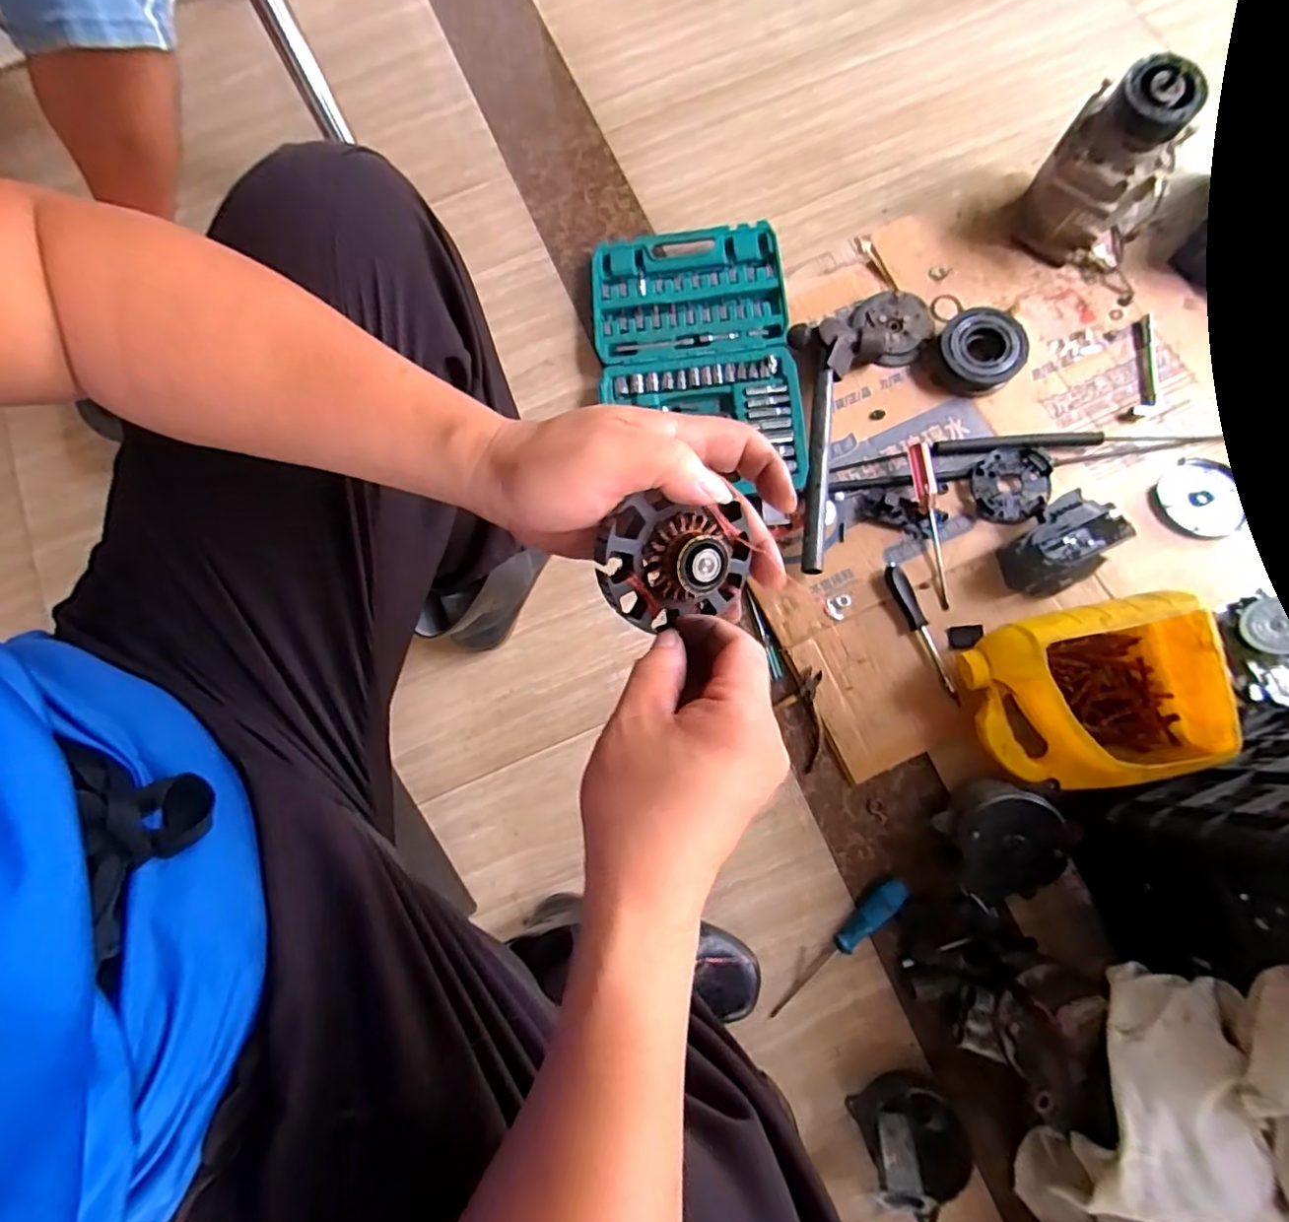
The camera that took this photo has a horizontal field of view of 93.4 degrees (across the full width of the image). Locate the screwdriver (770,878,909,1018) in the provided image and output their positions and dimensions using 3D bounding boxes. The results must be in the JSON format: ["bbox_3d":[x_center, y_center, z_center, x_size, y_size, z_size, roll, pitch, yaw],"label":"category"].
[{"bbox_3d":[0.209,0.359,0.646,0.193,0.027,0.025,-43,78,-9],"label":"screwdriver"}]

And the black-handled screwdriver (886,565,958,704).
[{"bbox_3d":[0.321,0.023,0.695,0.022,0.024,0.166,-19,75,-3],"label":"black-handled screwdriver"}]

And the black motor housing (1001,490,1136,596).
[{"bbox_3d":[0.473,-0.073,0.691,0.122,0.061,0.081,-42,79,-6],"label":"black motor housing"}]

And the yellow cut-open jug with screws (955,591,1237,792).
[{"bbox_3d":[0.462,0.089,0.633,0.231,0.110,0.175,-10,78,1],"label":"yellow cut-open jug with screws"}]

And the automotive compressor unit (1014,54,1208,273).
[{"bbox_3d":[0.582,-0.547,0.753,0.151,0.185,0.122,30,81,9],"label":"automotive compressor unit"}]

